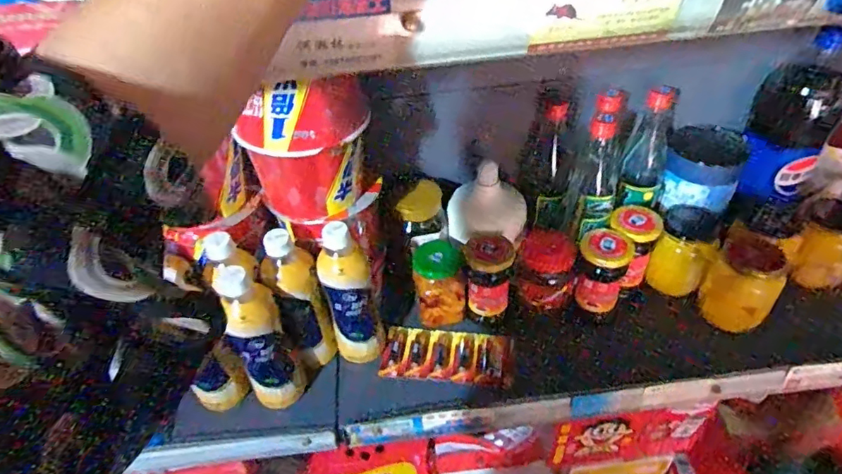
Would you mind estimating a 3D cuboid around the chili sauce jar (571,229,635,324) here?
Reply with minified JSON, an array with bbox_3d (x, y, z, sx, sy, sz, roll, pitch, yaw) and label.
[{"bbox_3d":[0.232,0.052,0.683,0.060,0.114,0.063,-3,44,3],"label":"chili sauce jar"}]

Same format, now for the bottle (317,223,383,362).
[{"bbox_3d":[-0.085,0.072,0.634,0.058,0.199,0.054,-13,44,-8],"label":"bottle"}]

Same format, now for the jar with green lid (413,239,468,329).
[{"bbox_3d":[0.024,0.064,0.720,0.064,0.102,0.072,-8,44,-3],"label":"jar with green lid"}]

